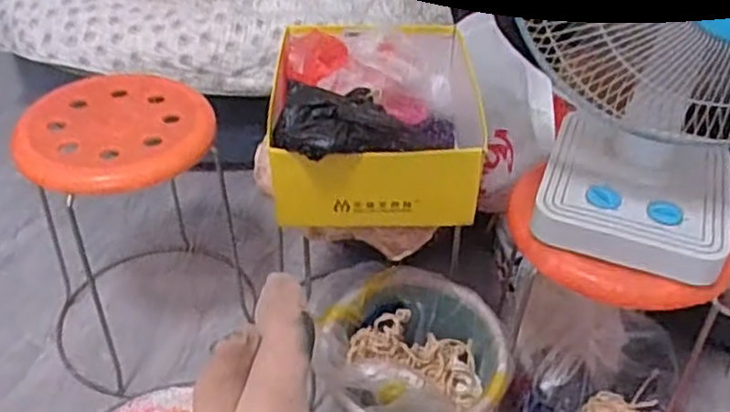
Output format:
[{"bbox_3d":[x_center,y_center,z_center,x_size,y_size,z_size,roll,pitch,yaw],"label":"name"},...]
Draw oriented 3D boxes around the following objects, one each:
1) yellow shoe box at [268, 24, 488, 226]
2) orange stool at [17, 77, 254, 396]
[{"bbox_3d":[0.014,-0.126,0.932,0.253,0.133,0.348,2,41,0],"label":"yellow shoe box"},{"bbox_3d":[-0.380,0.007,1.179,0.284,0.385,0.334,-13,43,-16],"label":"orange stool"}]

